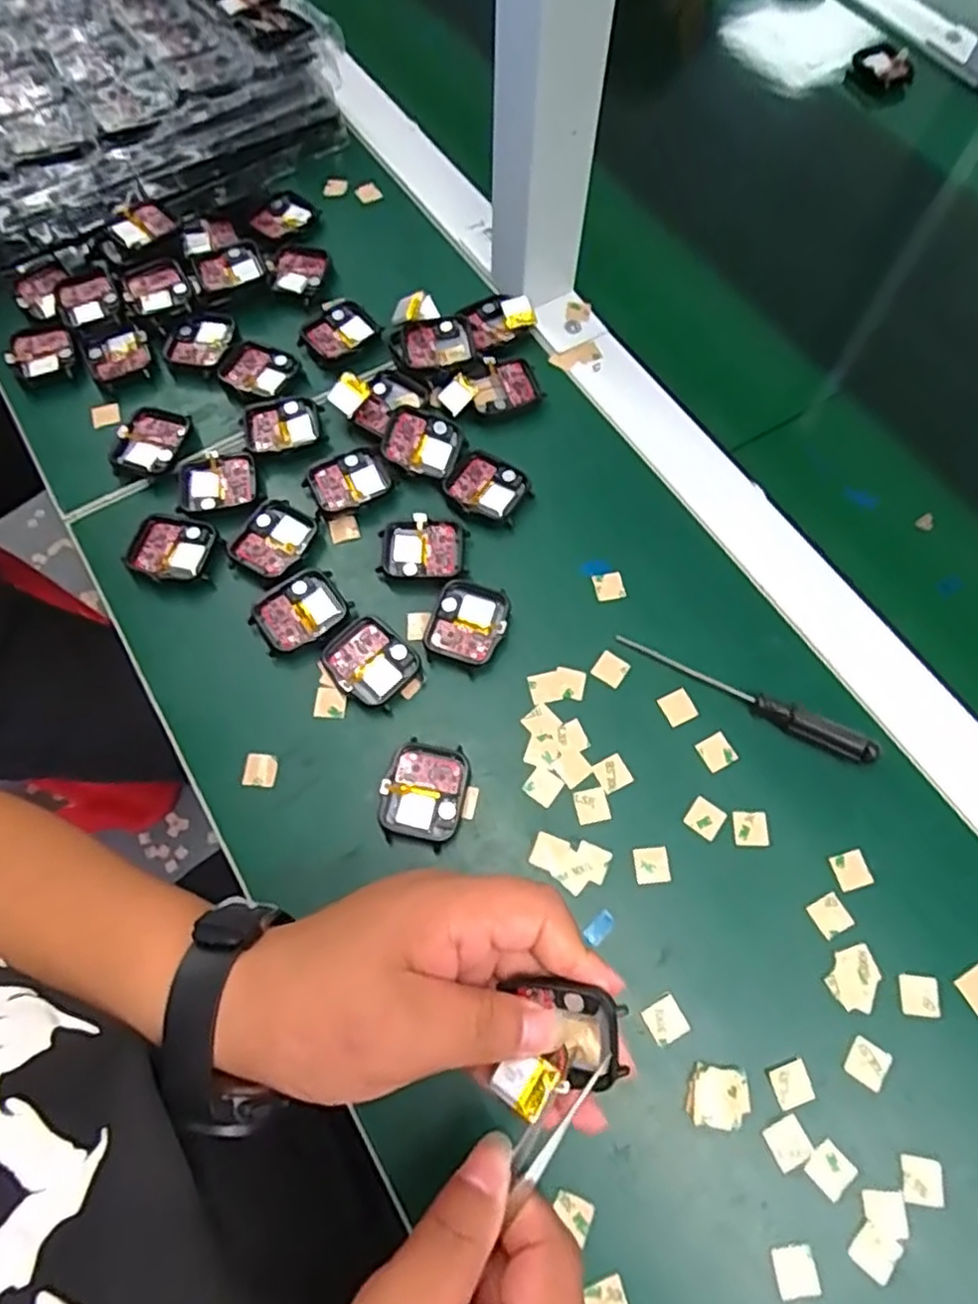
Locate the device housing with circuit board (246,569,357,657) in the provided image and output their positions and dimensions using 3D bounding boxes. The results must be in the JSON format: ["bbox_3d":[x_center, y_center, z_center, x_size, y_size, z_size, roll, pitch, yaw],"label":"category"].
[{"bbox_3d":[-0.098,-0.020,0.365,0.046,0.011,0.037,-27,71,-10],"label":"device housing with circuit board"}]

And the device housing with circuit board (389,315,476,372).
[{"bbox_3d":[-0.034,-0.183,0.420,0.049,0.014,0.035,-6,68,-2],"label":"device housing with circuit board"}]

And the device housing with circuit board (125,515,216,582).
[{"bbox_3d":[-0.172,-0.056,0.378,0.043,0.009,0.036,14,69,5],"label":"device housing with circuit board"}]

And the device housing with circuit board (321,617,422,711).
[{"bbox_3d":[-0.059,0.005,0.353,0.043,0.011,0.038,38,73,14],"label":"device housing with circuit board"}]

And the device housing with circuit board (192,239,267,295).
[{"bbox_3d":[-0.165,-0.243,0.446,0.042,0.014,0.034,-21,70,-8],"label":"device housing with circuit board"}]

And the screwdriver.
[{"bbox_3d":[0.126,0.021,0.345,0.131,0.012,0.013,28,71,11],"label":"screwdriver"}]

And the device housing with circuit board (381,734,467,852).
[{"bbox_3d":[-0.030,0.067,0.328,0.037,0.012,0.045,12,69,5],"label":"device housing with circuit board"}]

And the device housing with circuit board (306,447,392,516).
[{"bbox_3d":[-0.079,-0.096,0.393,0.043,0.006,0.035,-26,70,-10],"label":"device housing with circuit board"}]

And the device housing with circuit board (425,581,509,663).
[{"bbox_3d":[-0.010,-0.015,0.362,0.037,0.010,0.042,19,69,7],"label":"device housing with circuit board"}]

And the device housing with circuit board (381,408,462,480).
[{"bbox_3d":[-0.038,-0.121,0.398,0.041,0.010,0.038,12,69,5],"label":"device housing with circuit board"}]

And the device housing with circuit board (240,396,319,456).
[{"bbox_3d":[-0.122,-0.133,0.408,0.042,0.004,0.037,-15,69,-6],"label":"device housing with circuit board"}]

